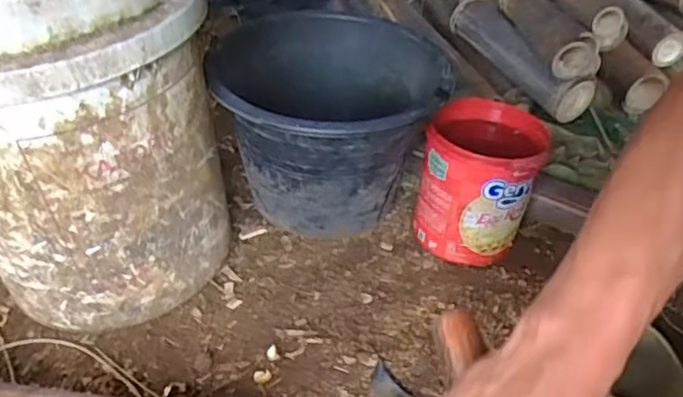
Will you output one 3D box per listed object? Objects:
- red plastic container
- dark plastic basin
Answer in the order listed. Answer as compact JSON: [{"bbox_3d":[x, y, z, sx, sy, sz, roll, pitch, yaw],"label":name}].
[{"bbox_3d":[0.169,-0.018,0.770,0.136,0.164,0.140,13,39,13],"label":"red plastic container"},{"bbox_3d":[-0.015,-0.076,0.787,0.259,0.220,0.258,2,38,-1],"label":"dark plastic basin"}]

